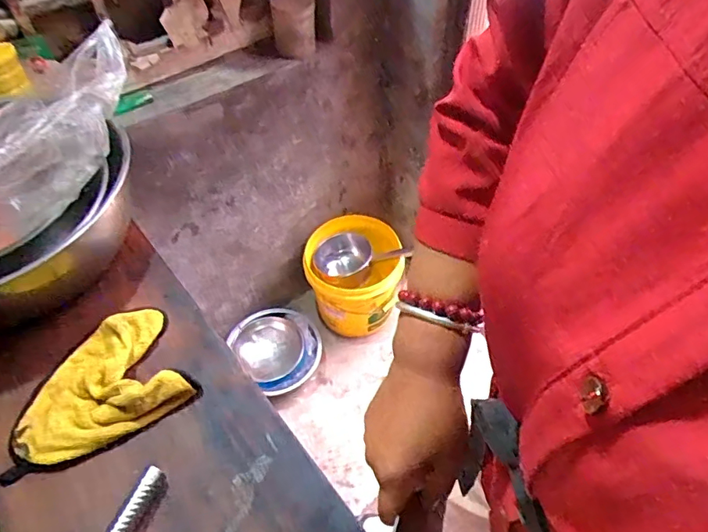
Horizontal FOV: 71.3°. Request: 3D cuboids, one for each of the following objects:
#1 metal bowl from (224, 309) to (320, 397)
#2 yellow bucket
[{"bbox_3d":[-0.207,0.224,1.373,0.219,0.083,0.225,-2,51,3],"label":"metal bowl"},{"bbox_3d":[0.005,0.029,1.424,0.268,0.240,0.264,-2,51,3],"label":"yellow bucket"}]

